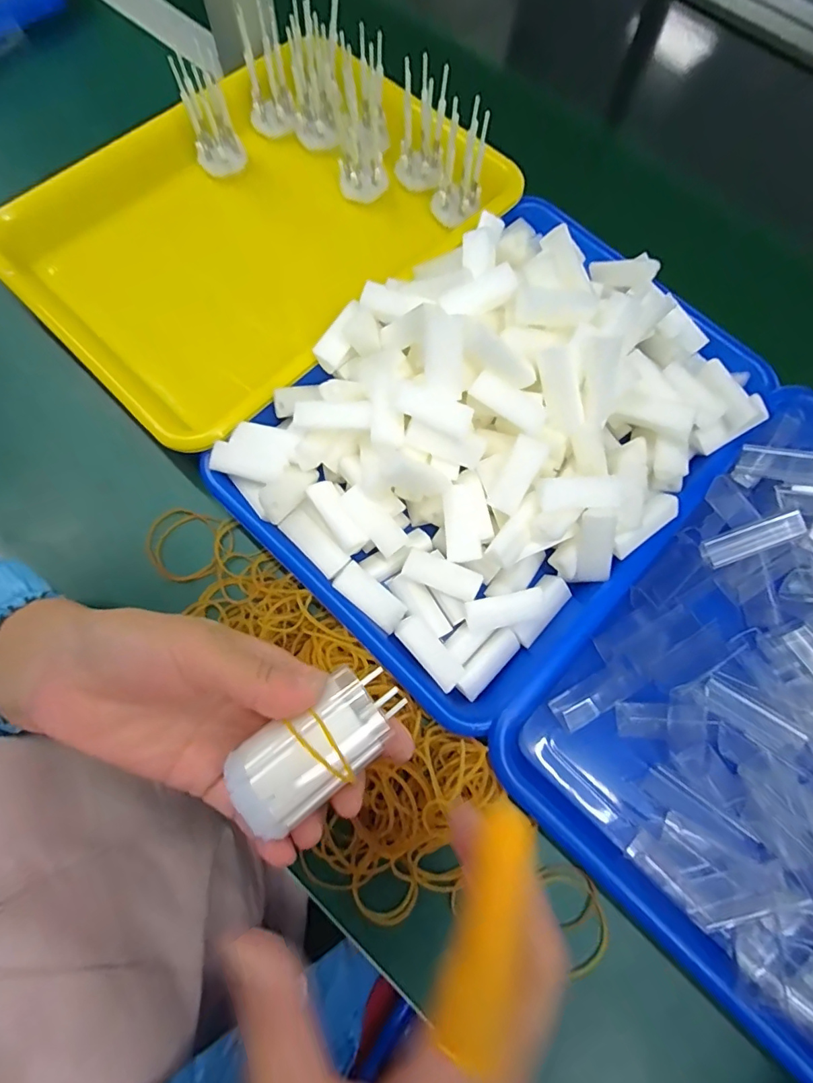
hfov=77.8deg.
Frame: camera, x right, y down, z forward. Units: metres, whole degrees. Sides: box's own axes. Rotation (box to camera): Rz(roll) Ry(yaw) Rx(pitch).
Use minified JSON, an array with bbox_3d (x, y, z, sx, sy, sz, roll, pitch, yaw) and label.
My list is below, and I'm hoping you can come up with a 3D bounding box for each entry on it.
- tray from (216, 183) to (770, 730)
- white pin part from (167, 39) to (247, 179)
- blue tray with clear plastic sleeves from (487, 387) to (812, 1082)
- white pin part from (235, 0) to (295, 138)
[{"bbox_3d":[0.067,-0.079,0.306,0.321,0.077,0.229,-43,78,-14],"label":"tray"},{"bbox_3d":[-0.152,-0.326,0.386,0.035,0.073,0.022,-21,31,-9],"label":"white pin part"},{"bbox_3d":[0.237,0.085,0.281,0.242,0.067,0.318,43,76,11],"label":"blue tray with clear plastic sleeves"},{"bbox_3d":[-0.110,-0.364,0.394,0.036,0.077,0.031,-35,77,-12],"label":"white pin part"}]

